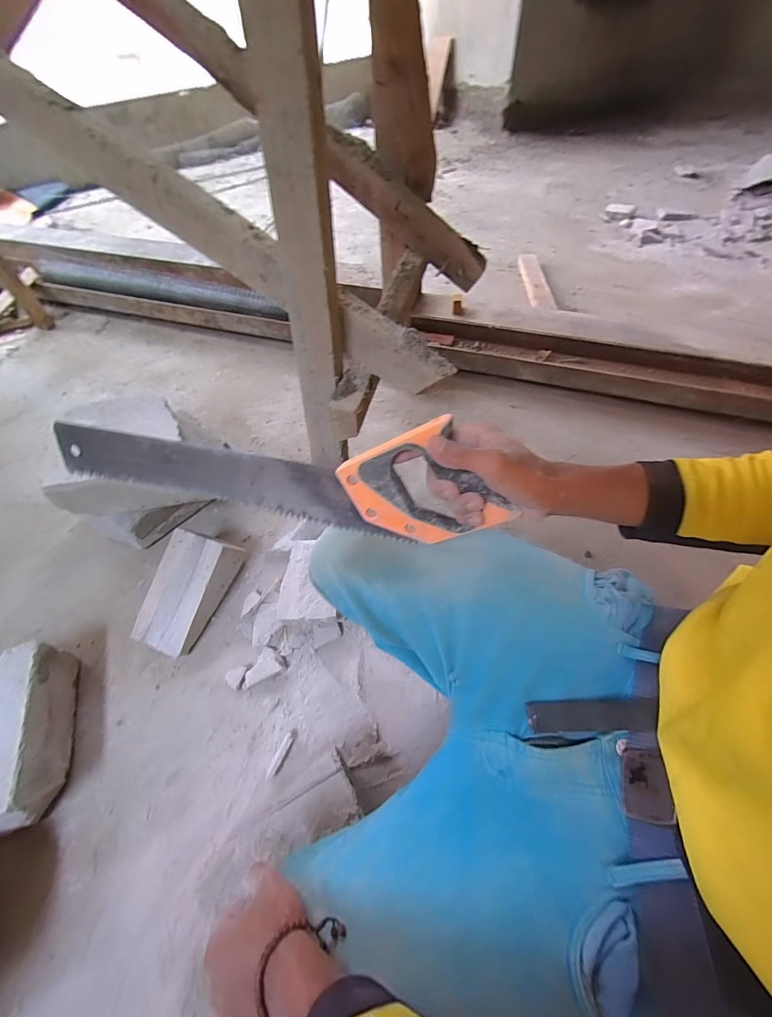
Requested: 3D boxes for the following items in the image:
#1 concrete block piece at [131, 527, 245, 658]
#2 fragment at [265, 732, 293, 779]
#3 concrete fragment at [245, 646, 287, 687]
[{"bbox_3d":[-0.354,0.142,0.714,0.112,0.105,0.201,15,60,12],"label":"concrete block piece"},{"bbox_3d":[-0.159,0.368,0.606,0.014,0.005,0.061,20,61,14],"label":"fragment"},{"bbox_3d":[-0.207,0.264,0.679,0.066,0.016,0.048,-30,61,-15],"label":"concrete fragment"}]

